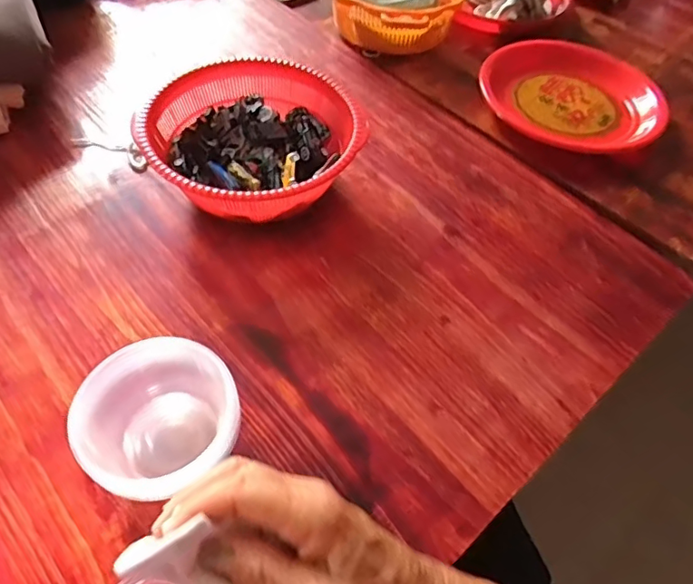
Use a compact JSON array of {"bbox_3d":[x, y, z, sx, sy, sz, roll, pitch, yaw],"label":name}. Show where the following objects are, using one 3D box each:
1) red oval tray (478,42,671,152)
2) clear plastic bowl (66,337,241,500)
[{"bbox_3d":[0.309,-0.266,0.748,0.242,0.043,0.202,35,59,20],"label":"red oval tray"},{"bbox_3d":[-0.139,0.106,0.423,0.115,0.095,0.109,-35,63,-26],"label":"clear plastic bowl"}]

